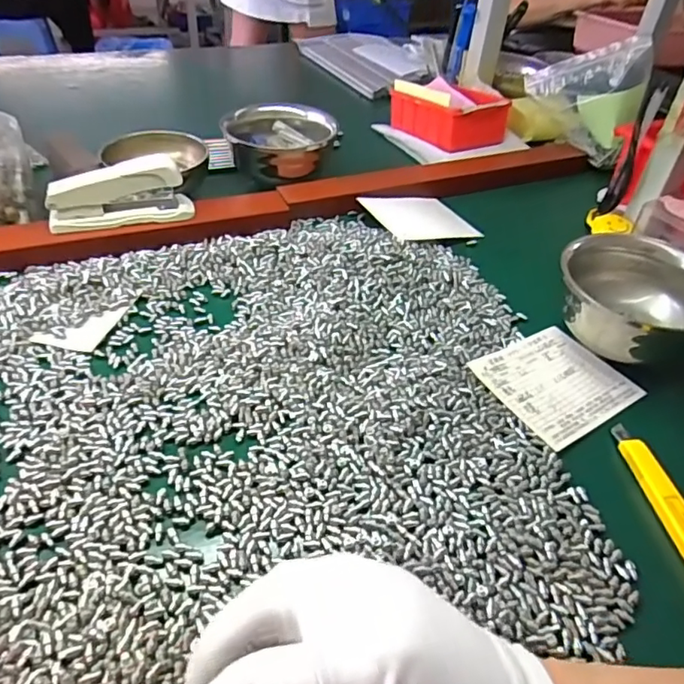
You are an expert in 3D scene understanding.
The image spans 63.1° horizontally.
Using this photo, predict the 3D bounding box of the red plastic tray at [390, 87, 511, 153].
[{"bbox_3d":[0.137,-0.301,0.727,0.091,0.054,0.143,-21,47,-25],"label":"red plastic tray"}]

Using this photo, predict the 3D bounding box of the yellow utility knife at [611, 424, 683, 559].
[{"bbox_3d":[0.204,0.102,0.343,0.020,0.015,0.126,-3,42,-9],"label":"yellow utility knife"}]

